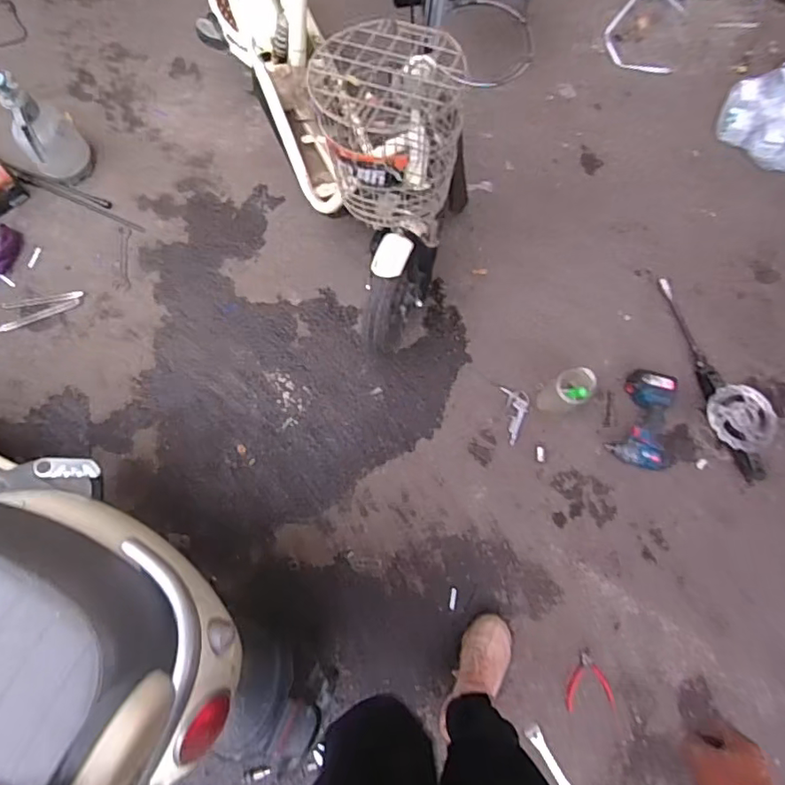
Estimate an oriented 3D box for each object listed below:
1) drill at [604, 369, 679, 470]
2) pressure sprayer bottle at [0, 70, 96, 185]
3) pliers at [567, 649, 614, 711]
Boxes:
[{"bbox_3d":[0.703,0.076,1.476,0.169,0.066,0.272,23,78,5],"label":"drill"},{"bbox_3d":[-0.945,-0.710,1.480,0.149,0.305,0.158,0,77,-1],"label":"pressure sprayer bottle"},{"bbox_3d":[0.479,0.706,1.330,0.119,0.007,0.133,-3,78,-2],"label":"pliers"}]

